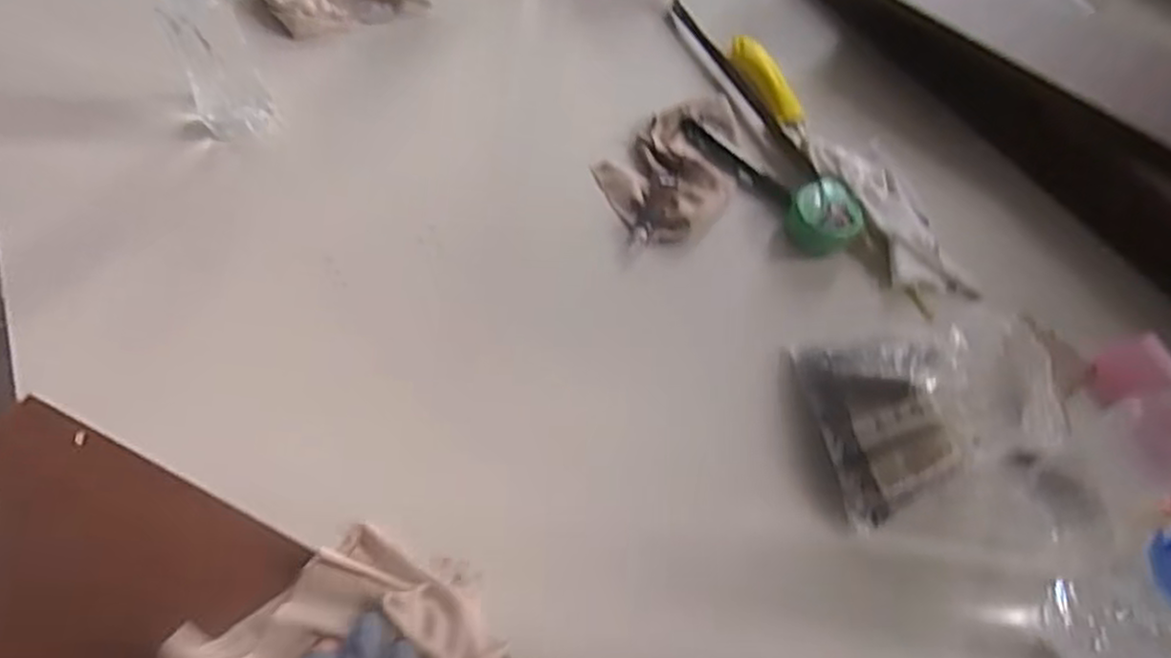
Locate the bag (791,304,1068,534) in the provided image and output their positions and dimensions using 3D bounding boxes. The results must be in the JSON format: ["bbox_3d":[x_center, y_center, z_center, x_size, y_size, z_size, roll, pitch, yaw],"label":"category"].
[{"bbox_3d":[0.264,0.057,0.585,0.162,0.090,0.152,-5,56,-6],"label":"bag"}]

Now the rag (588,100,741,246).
[{"bbox_3d":[0.098,-0.158,0.751,0.123,0.023,0.195,38,62,21],"label":"rag"}]

